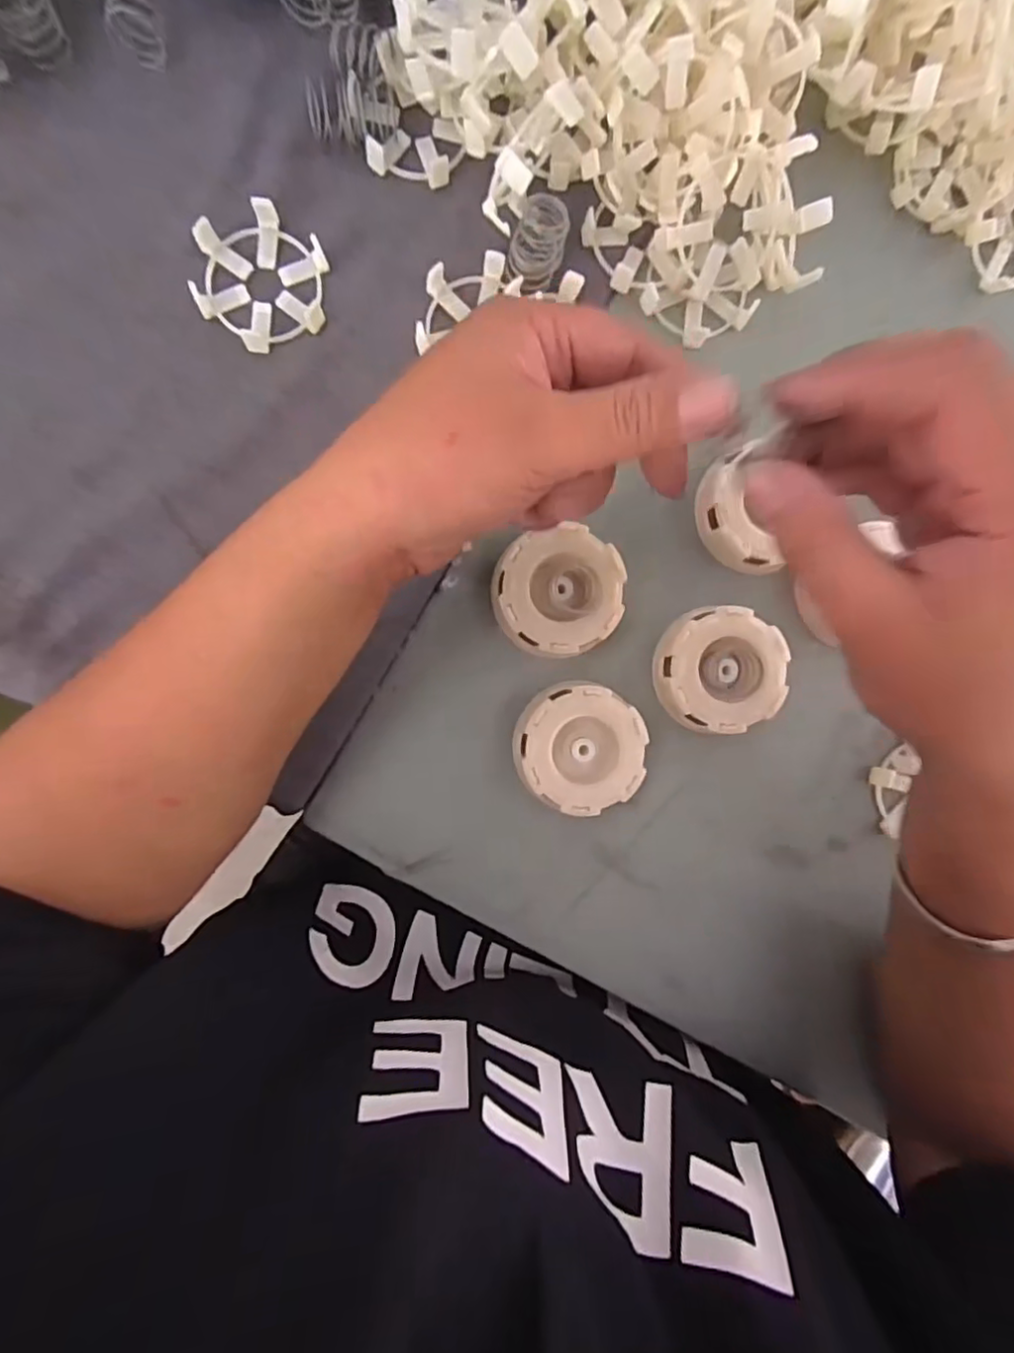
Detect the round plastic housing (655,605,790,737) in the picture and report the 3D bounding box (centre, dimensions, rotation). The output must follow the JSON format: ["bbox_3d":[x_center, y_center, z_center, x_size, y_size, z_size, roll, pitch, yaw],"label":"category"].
[{"bbox_3d":[0.105,-0.003,0.309,0.059,0.022,0.059,0,93,-6],"label":"round plastic housing"}]

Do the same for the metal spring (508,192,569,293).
[{"bbox_3d":[0.014,-0.196,0.284,0.023,0.024,0.031,19,91,-6],"label":"metal spring"}]

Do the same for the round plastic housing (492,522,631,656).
[{"bbox_3d":[0.024,-0.040,0.301,0.061,0.020,0.057,0,93,-6],"label":"round plastic housing"}]

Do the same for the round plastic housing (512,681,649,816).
[{"bbox_3d":[0.034,0.033,0.304,0.061,0.023,0.060,0,93,-6],"label":"round plastic housing"}]

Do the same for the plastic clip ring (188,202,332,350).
[{"bbox_3d":[-0.110,-0.179,0.280,0.054,0.012,0.059,4,93,-6],"label":"plastic clip ring"}]

